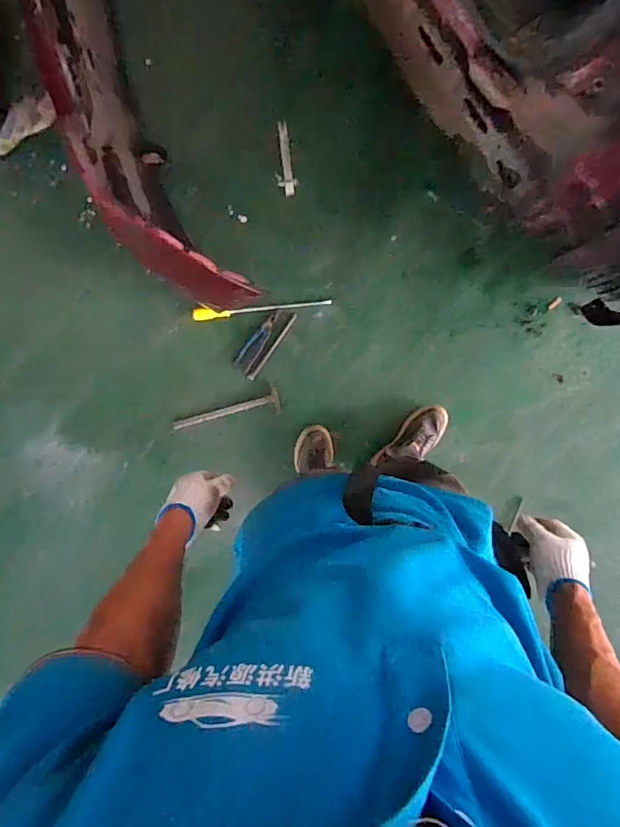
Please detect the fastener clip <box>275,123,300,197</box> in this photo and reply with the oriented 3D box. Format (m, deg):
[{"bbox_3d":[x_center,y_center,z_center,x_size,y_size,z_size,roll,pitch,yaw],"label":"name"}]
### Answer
[{"bbox_3d":[-0.070,-0.725,1.392,0.057,0.012,0.186,-5,109,0],"label":"fastener clip"}]

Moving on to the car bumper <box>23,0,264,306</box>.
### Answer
[{"bbox_3d":[-0.464,-1.080,1.124,0.354,0.547,1.618,-13,93,-1],"label":"car bumper"}]

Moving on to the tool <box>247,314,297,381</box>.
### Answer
[{"bbox_3d":[-0.108,-0.192,1.413,0.019,0.007,0.226,37,91,-1],"label":"tool"}]

